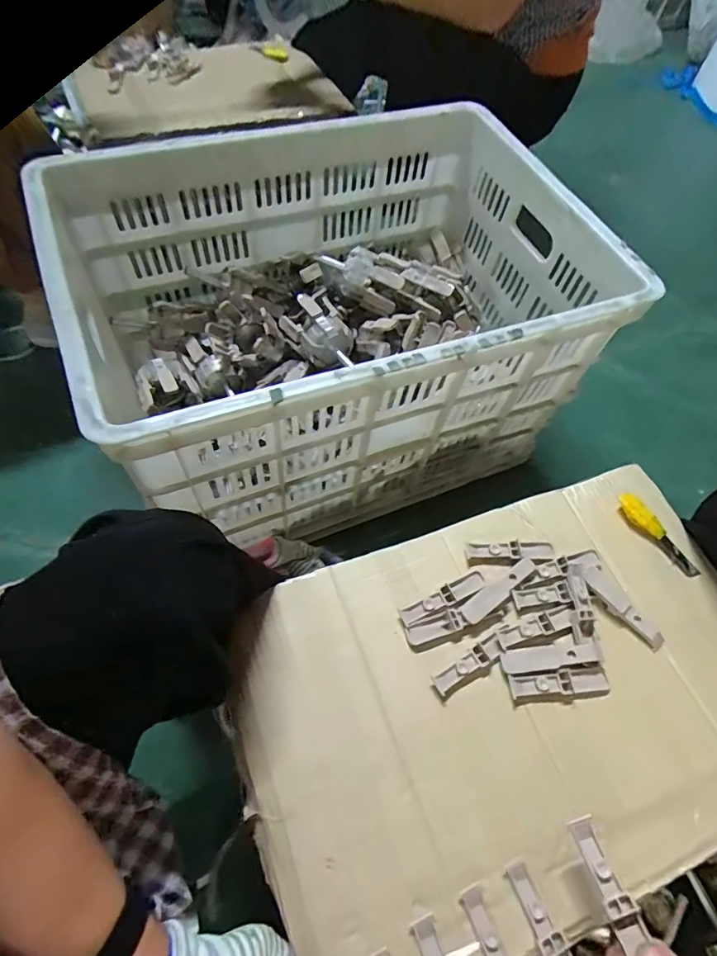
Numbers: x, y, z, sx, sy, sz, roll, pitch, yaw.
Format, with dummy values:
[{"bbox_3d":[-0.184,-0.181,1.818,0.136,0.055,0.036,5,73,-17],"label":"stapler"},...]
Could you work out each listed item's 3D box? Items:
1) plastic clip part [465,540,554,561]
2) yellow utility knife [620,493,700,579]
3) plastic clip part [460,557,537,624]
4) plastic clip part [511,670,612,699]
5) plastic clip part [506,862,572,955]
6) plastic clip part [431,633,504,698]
[{"bbox_3d":[0.162,0.076,0.519,0.096,0.004,0.020,3,60,-3],"label":"plastic clip part"},{"bbox_3d":[0.336,0.062,0.545,0.028,0.010,0.108,-31,67,-20],"label":"yellow utility knife"},{"bbox_3d":[0.143,0.112,0.491,0.096,0.006,0.020,-32,67,-20],"label":"plastic clip part"},{"bbox_3d":[0.189,0.192,0.455,0.093,0.009,0.019,-3,60,-6],"label":"plastic clip part"},{"bbox_3d":[0.143,0.344,0.362,0.021,0.013,0.092,-18,63,-14],"label":"plastic clip part"},{"bbox_3d":[0.104,0.175,0.457,0.077,0.010,0.018,-28,66,-19],"label":"plastic clip part"}]

